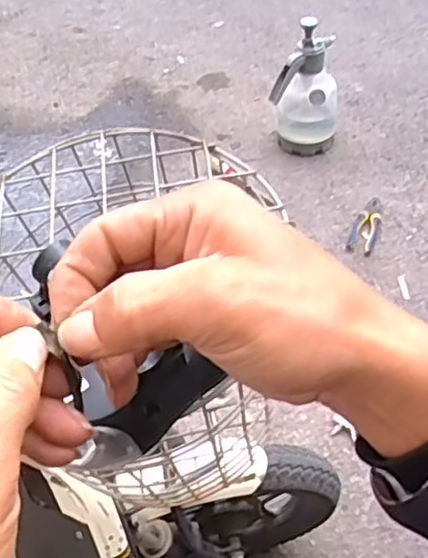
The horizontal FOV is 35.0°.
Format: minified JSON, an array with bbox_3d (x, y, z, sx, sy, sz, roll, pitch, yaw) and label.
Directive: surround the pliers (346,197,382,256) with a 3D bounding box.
[{"bbox_3d":[0.358,-0.128,1.583,0.061,0.021,0.195,16,51,16],"label":"pliers"}]

